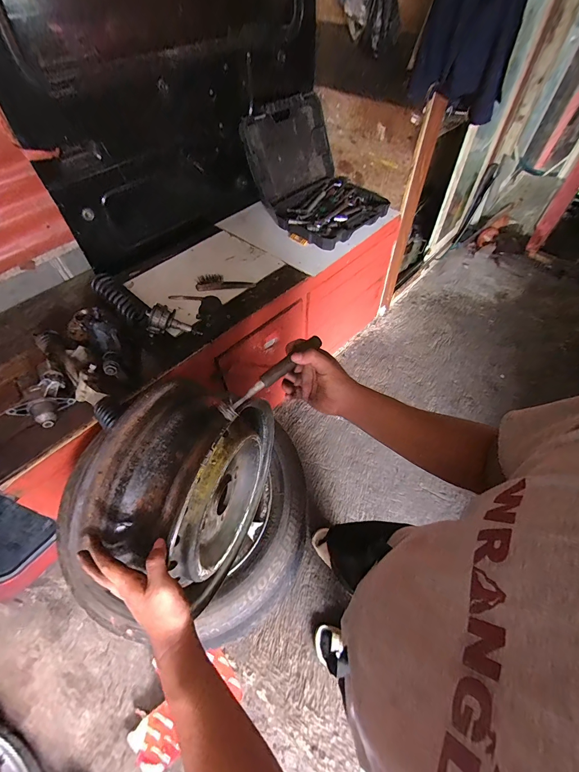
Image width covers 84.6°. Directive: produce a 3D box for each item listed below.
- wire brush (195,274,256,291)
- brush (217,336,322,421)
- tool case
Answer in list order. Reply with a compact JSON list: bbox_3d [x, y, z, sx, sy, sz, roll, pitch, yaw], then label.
[{"bbox_3d":[-0.229,-0.371,1.136,0.210,0.047,0.045,-5,53,-2],"label":"wire brush"},{"bbox_3d":[-0.026,-0.016,0.450,0.171,0.019,0.026,-39,61,-9],"label":"brush"},{"bbox_3d":[0.134,-0.865,1.280,0.453,0.355,0.481,-38,61,-24],"label":"tool case"}]

